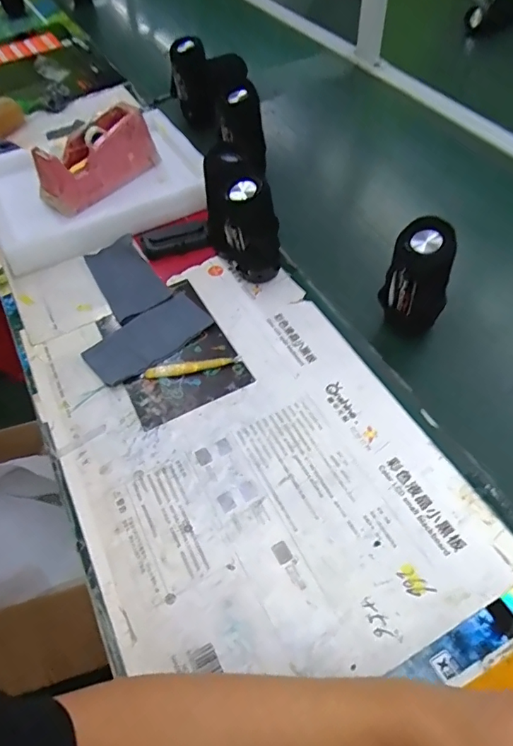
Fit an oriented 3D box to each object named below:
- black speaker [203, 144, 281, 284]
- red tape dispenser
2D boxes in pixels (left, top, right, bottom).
[{"bbox_3d":[-0.023,-0.211,0.659,0.069,0.151,0.118,-21,54,-12],"label":"black speaker"},{"bbox_3d":[-0.268,-0.359,0.797,0.067,0.112,0.203,33,61,25],"label":"red tape dispenser"}]

